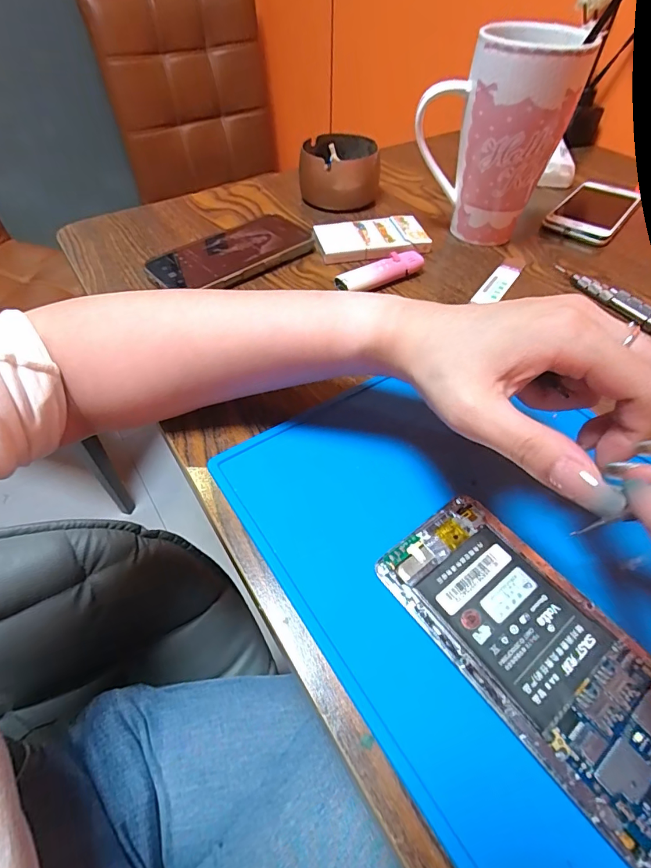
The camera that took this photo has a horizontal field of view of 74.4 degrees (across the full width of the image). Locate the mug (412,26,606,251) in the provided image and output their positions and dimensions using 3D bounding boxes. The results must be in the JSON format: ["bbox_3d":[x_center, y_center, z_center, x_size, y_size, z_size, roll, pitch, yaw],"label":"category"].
[{"bbox_3d":[0.148,-0.263,0.389,0.119,0.155,0.086,23,54,16],"label":"mug"}]

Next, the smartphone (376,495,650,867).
[{"bbox_3d":[0.094,0.094,0.194,0.070,0.007,0.138,-31,58,-23],"label":"smartphone"}]

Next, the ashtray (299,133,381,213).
[{"bbox_3d":[0.014,-0.296,0.481,0.087,0.049,0.084,-3,51,-3],"label":"ashtray"}]

